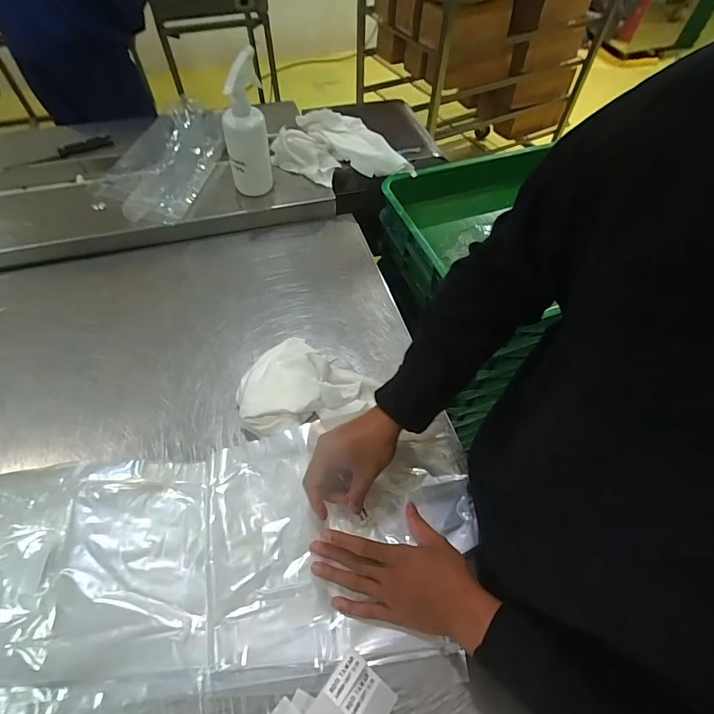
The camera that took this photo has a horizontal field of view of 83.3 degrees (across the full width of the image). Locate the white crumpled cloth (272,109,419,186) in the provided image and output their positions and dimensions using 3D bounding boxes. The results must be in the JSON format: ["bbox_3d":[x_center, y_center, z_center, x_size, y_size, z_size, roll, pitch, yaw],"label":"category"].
[{"bbox_3d":[-0.035,-0.449,0.843,0.279,0.050,0.181,-10,73,-11],"label":"white crumpled cloth"}]

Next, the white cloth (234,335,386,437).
[{"bbox_3d":[-0.070,0.034,0.573,0.191,0.042,0.154,-3,55,-5],"label":"white cloth"}]

